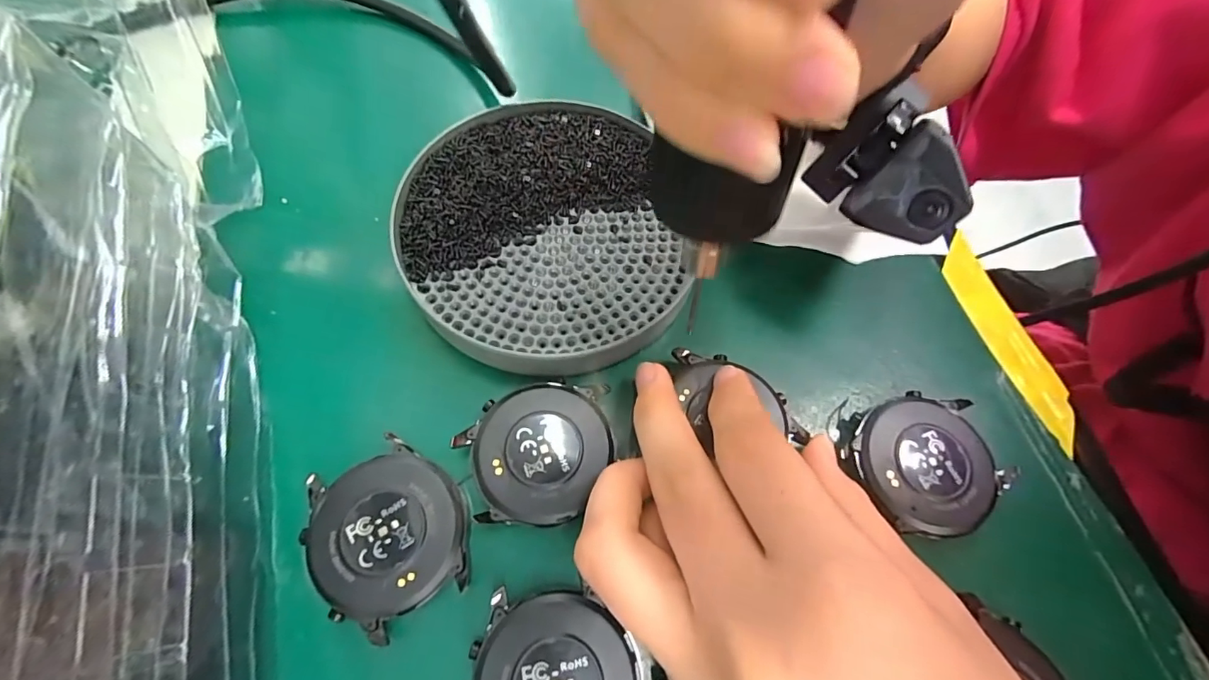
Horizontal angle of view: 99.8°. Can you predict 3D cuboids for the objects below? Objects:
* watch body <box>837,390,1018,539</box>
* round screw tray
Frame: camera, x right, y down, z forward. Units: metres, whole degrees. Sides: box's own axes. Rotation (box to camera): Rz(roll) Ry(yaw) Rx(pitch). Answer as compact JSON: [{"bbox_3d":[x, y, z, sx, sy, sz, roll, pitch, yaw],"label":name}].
[{"bbox_3d":[0.105,0.040,0.168,0.045,0.007,0.043,-18,66,-11],"label":"watch body"},{"bbox_3d":[-0.025,-0.042,0.193,0.101,0.011,0.110,1,64,-2],"label":"round screw tray"}]

